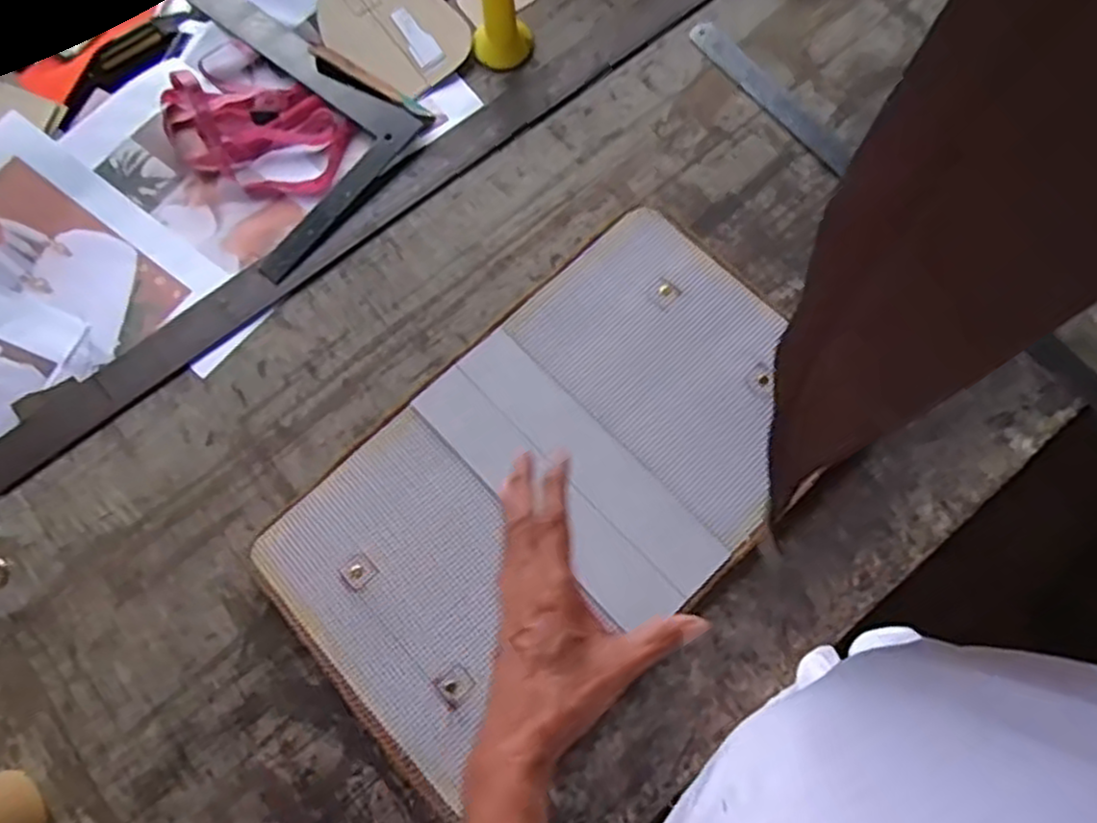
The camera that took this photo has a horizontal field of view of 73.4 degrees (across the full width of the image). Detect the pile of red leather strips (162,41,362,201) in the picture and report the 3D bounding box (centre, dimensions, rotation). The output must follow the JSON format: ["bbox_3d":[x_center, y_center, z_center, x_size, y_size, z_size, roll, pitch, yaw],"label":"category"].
[{"bbox_3d":[-0.290,-0.280,0.709,0.200,0.041,0.133,40,77,14],"label":"pile of red leather strips"}]

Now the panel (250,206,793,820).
[{"bbox_3d":[0.012,0.051,0.598,0.450,0.025,0.263,-40,74,-11],"label":"panel"}]

